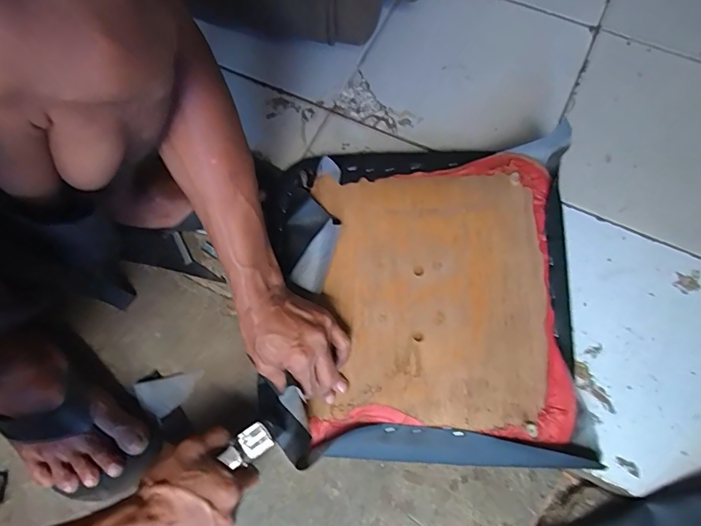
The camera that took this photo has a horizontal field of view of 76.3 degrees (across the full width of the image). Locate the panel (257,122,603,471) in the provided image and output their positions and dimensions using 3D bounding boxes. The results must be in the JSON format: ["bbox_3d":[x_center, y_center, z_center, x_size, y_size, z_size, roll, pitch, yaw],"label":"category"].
[{"bbox_3d":[0.076,0.031,0.519,0.342,0.057,0.371,-1,70,2],"label":"panel"}]

